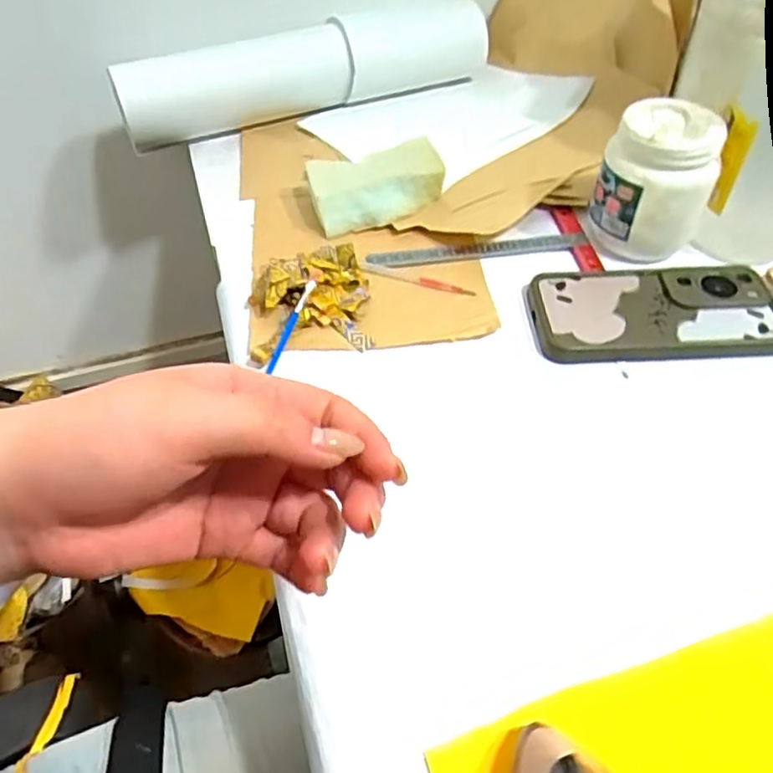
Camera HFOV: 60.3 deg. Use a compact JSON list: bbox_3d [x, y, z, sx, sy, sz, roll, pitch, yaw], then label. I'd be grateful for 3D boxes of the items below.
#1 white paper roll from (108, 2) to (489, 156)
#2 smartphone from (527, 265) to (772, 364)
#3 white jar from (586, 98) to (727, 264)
[{"bbox_3d":[-0.071,-0.309,0.641,0.369,0.068,0.076,-19,52,-15],"label":"white paper roll"},{"bbox_3d":[0.182,-0.052,0.452,0.164,0.009,0.078,-2,50,-1],"label":"smartphone"},{"bbox_3d":[0.192,-0.149,0.479,0.077,0.084,0.070,0,49,0],"label":"white jar"}]

